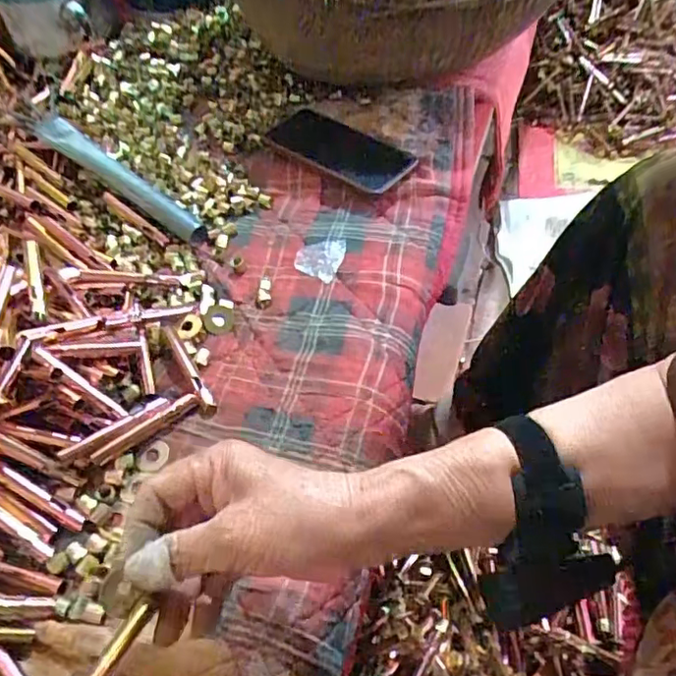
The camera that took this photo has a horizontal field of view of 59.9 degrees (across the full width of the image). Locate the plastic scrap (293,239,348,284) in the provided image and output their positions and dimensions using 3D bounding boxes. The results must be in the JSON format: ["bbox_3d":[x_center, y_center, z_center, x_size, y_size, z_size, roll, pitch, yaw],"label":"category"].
[{"bbox_3d":[-0.017,-0.074,0.536,0.043,0.007,0.050,12,54,14],"label":"plastic scrap"}]

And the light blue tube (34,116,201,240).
[{"bbox_3d":[-0.218,-0.161,0.574,0.208,0.016,0.032,36,61,11],"label":"light blue tube"}]

